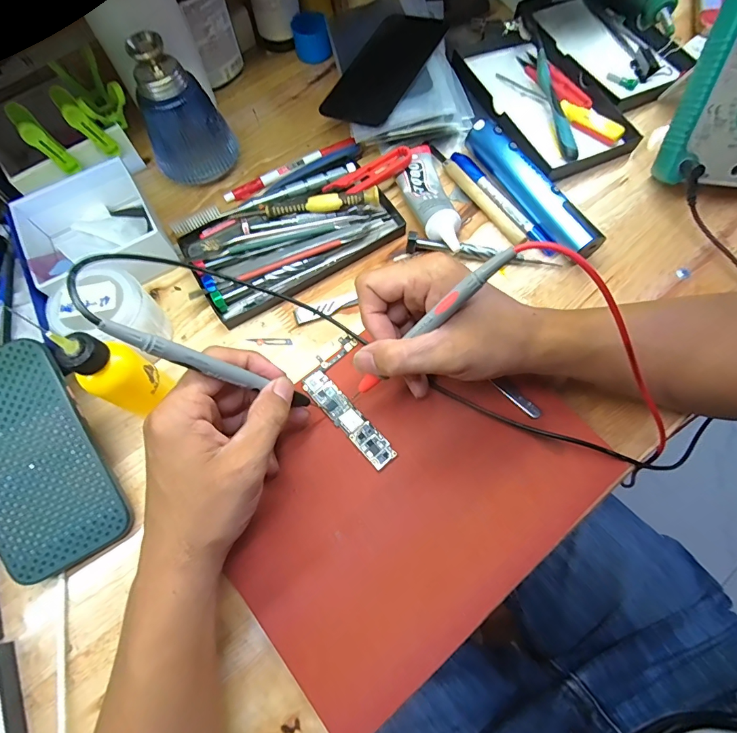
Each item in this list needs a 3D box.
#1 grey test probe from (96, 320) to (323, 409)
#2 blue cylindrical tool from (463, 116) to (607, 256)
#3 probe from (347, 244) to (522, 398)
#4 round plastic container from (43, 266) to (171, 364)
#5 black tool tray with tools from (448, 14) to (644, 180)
[{"bbox_3d":[-0.078,0.006,0.239,0.010,0.146,0.010,-8,66,38],"label":"grey test probe"},{"bbox_3d":[0.137,-0.153,0.349,0.027,0.027,0.153,-32,71,-10],"label":"blue cylindrical tool"},{"bbox_3d":[0.030,-0.018,0.250,0.007,0.150,0.007,-13,66,-46],"label":"probe"},{"bbox_3d":[-0.187,-0.033,0.302,0.059,0.057,0.057,-1,69,1],"label":"round plastic container"},{"bbox_3d":[0.162,-0.260,0.391,0.113,0.017,0.183,-26,73,-9],"label":"black tool tray with tools"}]

